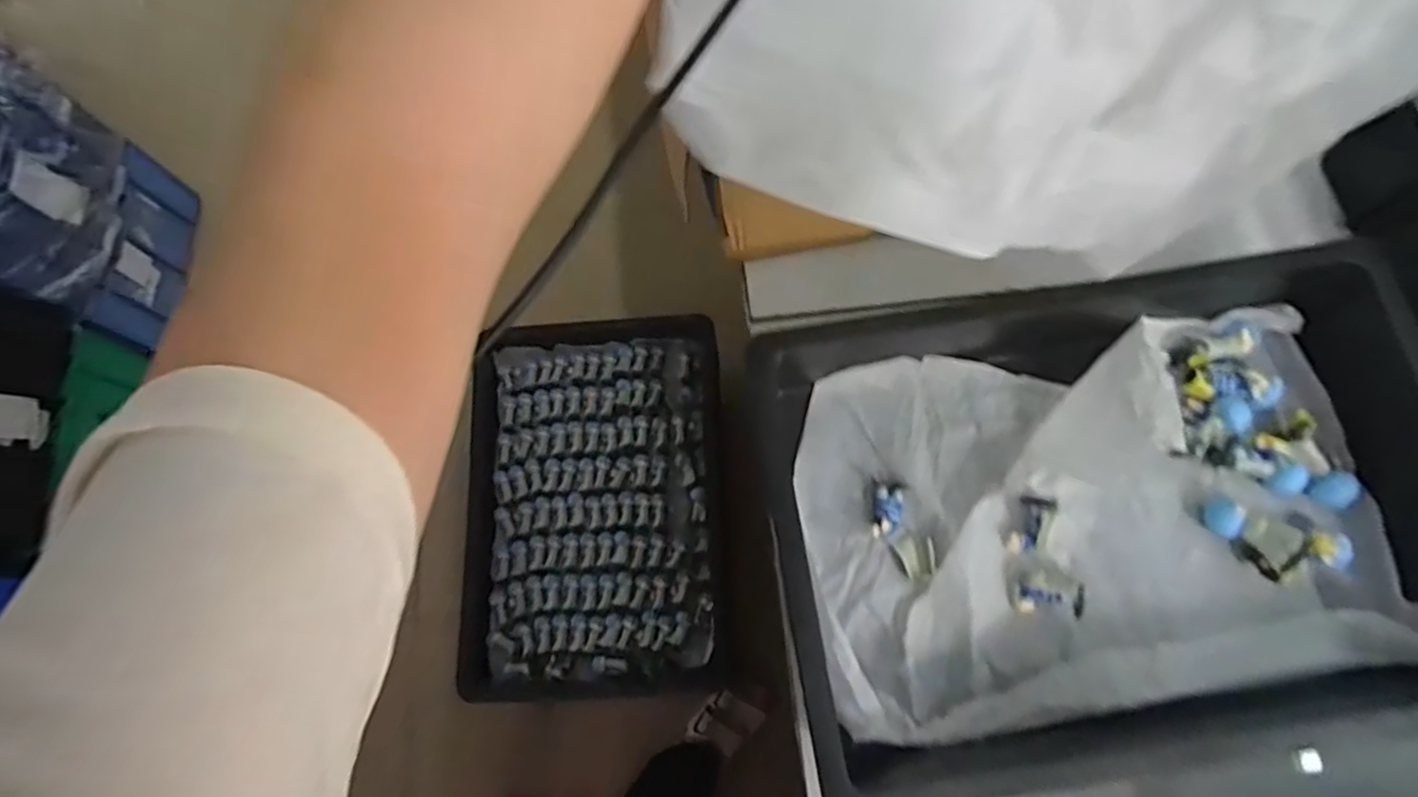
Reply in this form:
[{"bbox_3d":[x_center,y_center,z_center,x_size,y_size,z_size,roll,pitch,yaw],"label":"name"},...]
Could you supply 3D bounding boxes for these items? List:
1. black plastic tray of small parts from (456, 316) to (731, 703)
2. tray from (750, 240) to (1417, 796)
[{"bbox_3d":[-0.191,0.160,1.163,0.420,0.075,0.599,-2,73,1],"label":"black plastic tray of small parts"},{"bbox_3d":[0.297,0.078,0.504,0.491,0.095,0.341,-6,73,0],"label":"tray"}]

